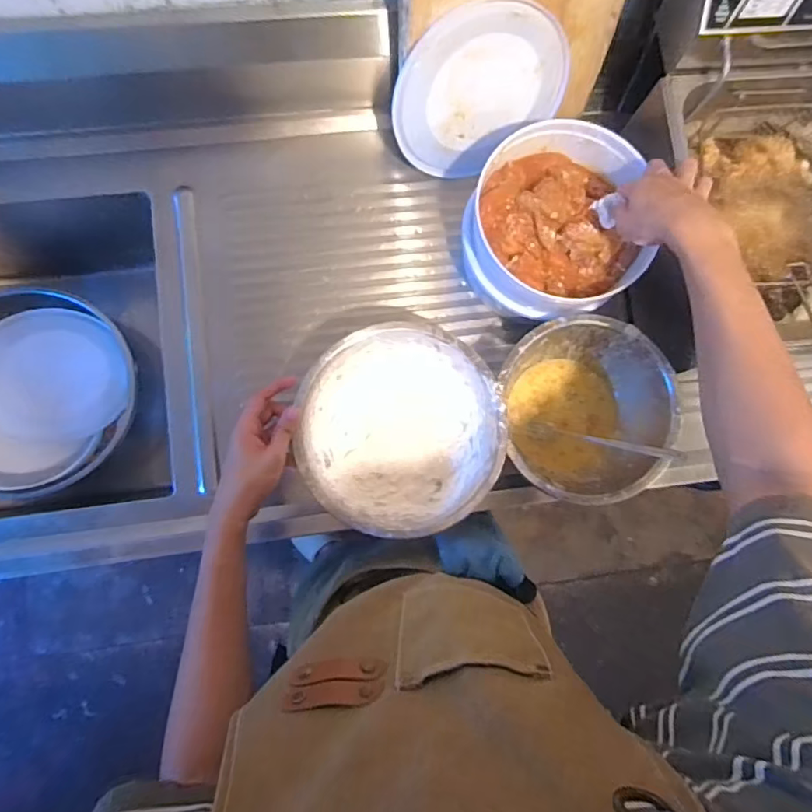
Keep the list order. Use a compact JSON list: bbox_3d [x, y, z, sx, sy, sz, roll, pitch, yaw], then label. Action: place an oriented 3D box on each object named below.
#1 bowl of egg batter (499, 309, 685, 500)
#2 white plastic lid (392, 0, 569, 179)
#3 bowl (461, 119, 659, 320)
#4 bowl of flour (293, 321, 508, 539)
[{"bbox_3d":[0.207,0.007,0.623,0.192,0.093,0.202,0,84,-5],"label":"bowl of egg batter"},{"bbox_3d":[0.083,-0.367,0.603,0.202,0.185,0.009,-27,63,27],"label":"white plastic lid"},{"bbox_3d":[0.169,-0.215,0.626,0.191,0.116,0.208,0,84,-5],"label":"bowl"},{"bbox_3d":[-0.009,0.030,0.612,0.221,0.106,0.222,0,84,-5],"label":"bowl of flour"}]

